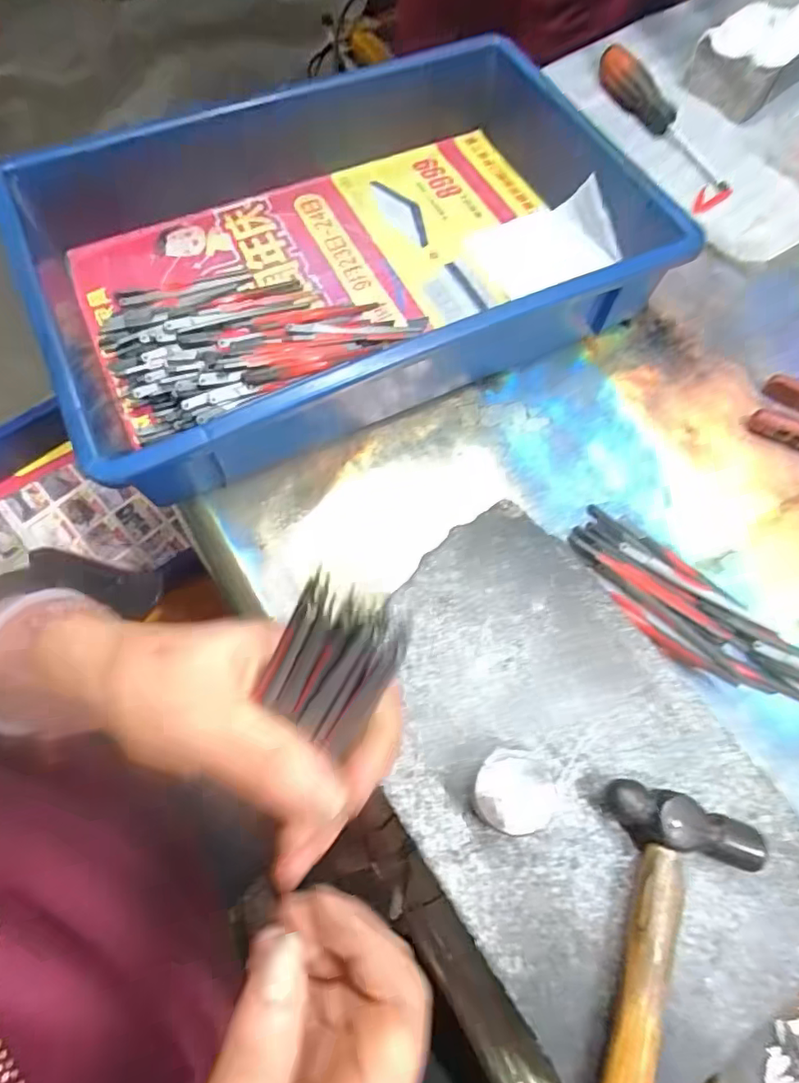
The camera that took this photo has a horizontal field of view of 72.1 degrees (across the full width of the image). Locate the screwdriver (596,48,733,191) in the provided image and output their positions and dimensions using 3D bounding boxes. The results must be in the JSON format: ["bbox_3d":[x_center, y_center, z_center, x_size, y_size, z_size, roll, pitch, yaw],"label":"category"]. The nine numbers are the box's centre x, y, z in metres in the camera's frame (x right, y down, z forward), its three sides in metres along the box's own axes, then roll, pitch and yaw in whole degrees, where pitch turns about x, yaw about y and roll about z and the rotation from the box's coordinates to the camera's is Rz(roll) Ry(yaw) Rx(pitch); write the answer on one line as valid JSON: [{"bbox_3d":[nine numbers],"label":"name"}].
[{"bbox_3d":[0.256,-0.411,0.527,0.027,0.031,0.195,-31,72,-15],"label":"screwdriver"}]

